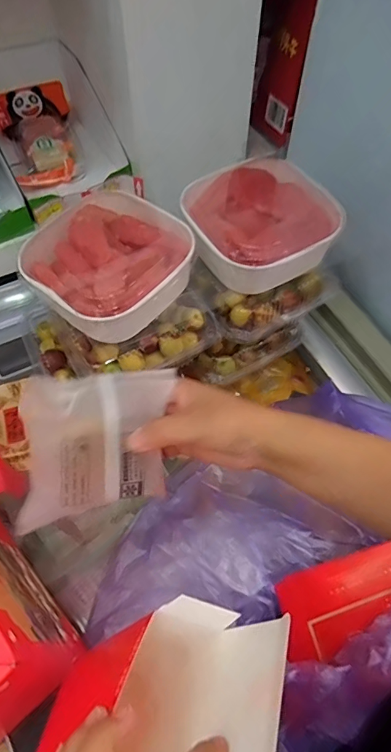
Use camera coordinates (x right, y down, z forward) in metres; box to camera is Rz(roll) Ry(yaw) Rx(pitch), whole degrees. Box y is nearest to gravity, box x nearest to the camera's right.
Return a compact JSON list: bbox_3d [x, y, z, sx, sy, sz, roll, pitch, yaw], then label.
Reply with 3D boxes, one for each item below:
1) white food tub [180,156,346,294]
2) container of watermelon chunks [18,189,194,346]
[{"bbox_3d":[0.070,-0.181,0.540,0.169,0.059,0.169,-33,64,-19],"label":"white food tub"},{"bbox_3d":[-0.094,-0.122,0.499,0.167,0.055,0.174,37,65,20],"label":"container of watermelon chunks"}]

